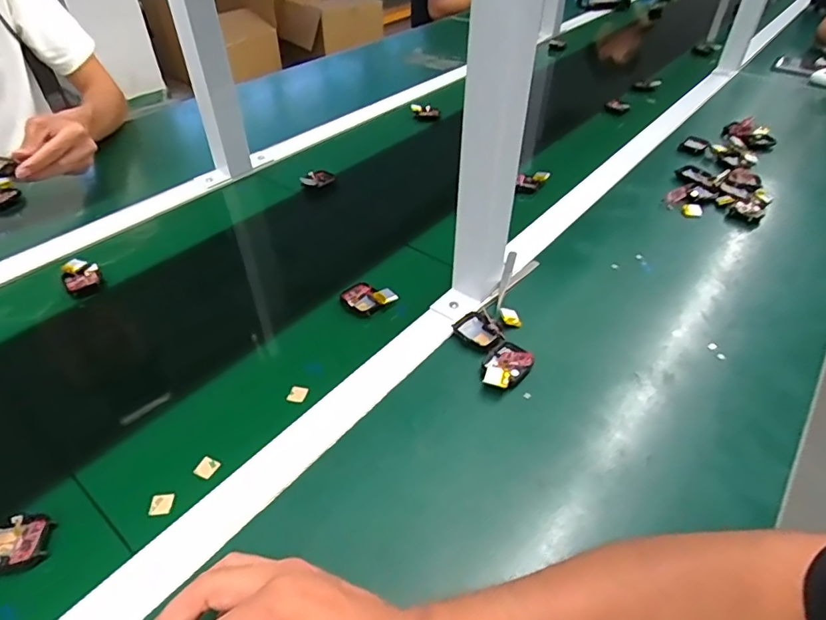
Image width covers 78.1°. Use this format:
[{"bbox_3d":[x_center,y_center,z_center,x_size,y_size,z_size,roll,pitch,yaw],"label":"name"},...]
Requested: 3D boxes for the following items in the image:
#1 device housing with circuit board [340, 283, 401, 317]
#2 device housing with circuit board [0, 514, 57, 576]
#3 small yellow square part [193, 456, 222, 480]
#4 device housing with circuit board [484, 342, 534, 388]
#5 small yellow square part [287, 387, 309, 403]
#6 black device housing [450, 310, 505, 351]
[{"bbox_3d":[-0.049,-0.012,0.546,0.053,0.012,0.042,27,48,27],"label":"device housing with circuit board"},{"bbox_3d":[-0.281,0.159,0.350,0.046,0.031,0.037,-10,43,-11],"label":"device housing with circuit board"},{"bbox_3d":[-0.165,0.127,0.410,0.016,0.004,0.017,23,50,10],"label":"small yellow square part"},{"bbox_3d":[0.086,0.052,0.479,0.059,0.014,0.039,-33,51,-31],"label":"device housing with circuit board"},{"bbox_3d":[-0.105,0.076,0.463,0.016,0.004,0.016,8,42,8],"label":"small yellow square part"},{"bbox_3d":[0.064,0.021,0.514,0.034,0.011,0.048,-27,49,-27],"label":"black device housing"}]

